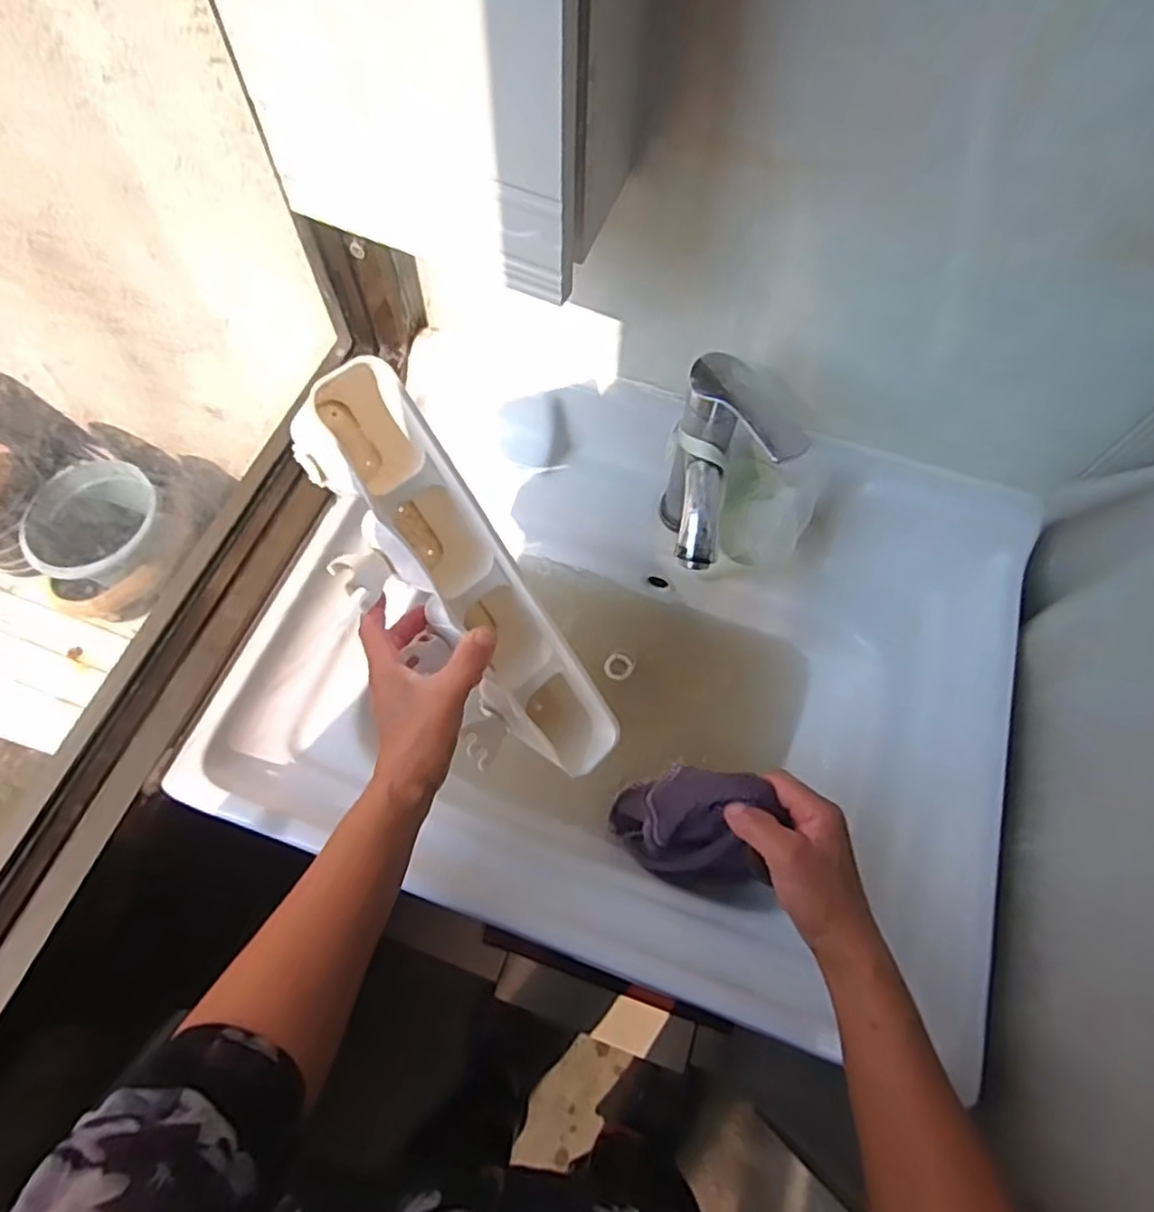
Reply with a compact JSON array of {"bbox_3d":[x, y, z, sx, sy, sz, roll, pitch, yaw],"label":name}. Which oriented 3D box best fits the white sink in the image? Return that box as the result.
[{"bbox_3d":[0.050,0.049,0.593,0.591,0.140,0.469,20,66,8],"label":"white sink"}]

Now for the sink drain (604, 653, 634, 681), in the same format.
[{"bbox_3d":[0.040,0.058,0.657,0.027,0.005,0.026,15,65,6],"label":"sink drain"}]

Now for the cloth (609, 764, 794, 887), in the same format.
[{"bbox_3d":[0.074,0.167,0.512,0.053,0.178,0.071,16,63,-17],"label":"cloth"}]

